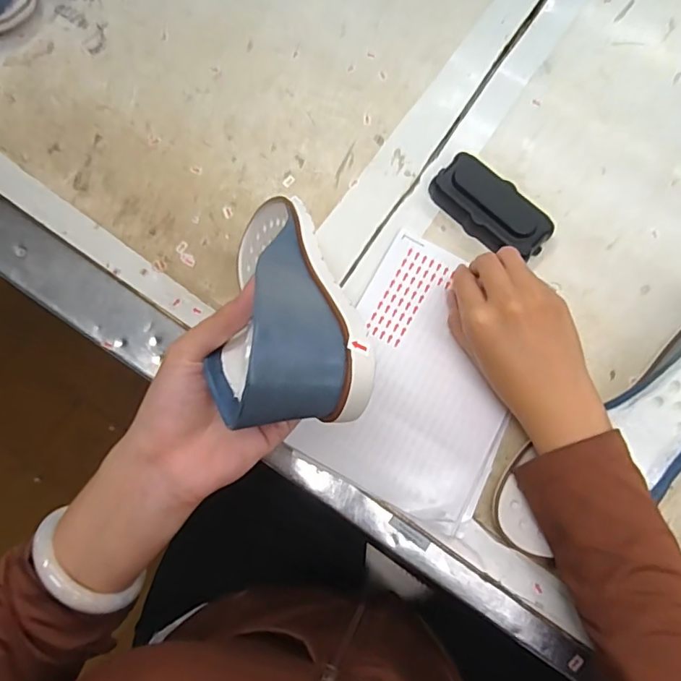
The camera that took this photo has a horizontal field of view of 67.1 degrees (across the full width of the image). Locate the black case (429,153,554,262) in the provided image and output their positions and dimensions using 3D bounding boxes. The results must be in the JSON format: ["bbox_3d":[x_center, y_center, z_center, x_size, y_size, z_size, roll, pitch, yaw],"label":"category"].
[{"bbox_3d":[0.132,-0.115,0.451,0.107,0.026,0.051,43,82,9],"label":"black case"}]

